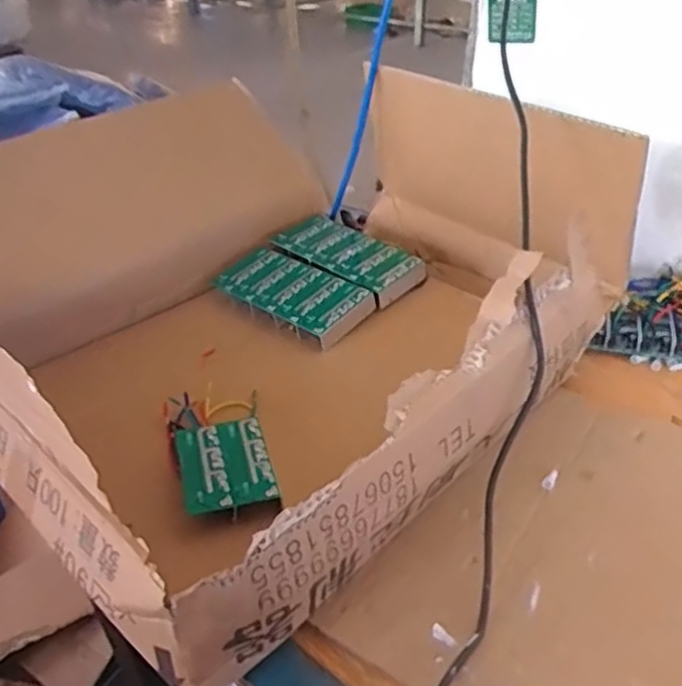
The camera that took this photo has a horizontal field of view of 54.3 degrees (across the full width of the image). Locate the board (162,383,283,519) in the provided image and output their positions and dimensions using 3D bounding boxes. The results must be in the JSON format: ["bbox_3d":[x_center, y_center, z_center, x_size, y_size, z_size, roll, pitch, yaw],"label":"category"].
[{"bbox_3d":[-0.096,0.078,0.511,0.075,0.023,0.137,-10,36,-11],"label":"board"}]

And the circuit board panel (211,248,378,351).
[{"bbox_3d":[-0.050,-0.050,0.692,0.158,0.026,0.081,24,44,33],"label":"circuit board panel"}]

